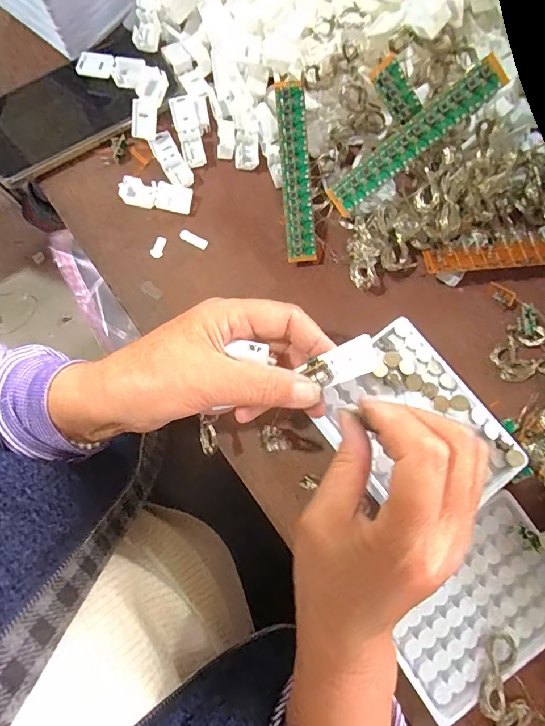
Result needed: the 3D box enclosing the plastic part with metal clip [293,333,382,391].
[{"bbox_3d":[0.038,0.001,0.238,0.045,0.009,0.019,-25,78,29],"label":"plastic part with metal clip"}]

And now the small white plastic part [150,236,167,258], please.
[{"bbox_3d":[-0.091,-0.093,0.335,0.009,0.004,0.018,24,80,5],"label":"small white plastic part"}]

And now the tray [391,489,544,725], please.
[{"bbox_3d":[0.142,0.168,0.279,0.132,0.011,0.086,-39,81,-7],"label":"tray"}]

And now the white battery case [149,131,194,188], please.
[{"bbox_3d":[-0.084,-0.169,0.344,0.020,0.007,0.054,-31,80,-6],"label":"white battery case"}]

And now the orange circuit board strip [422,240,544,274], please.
[{"bbox_3d":[0.177,-0.081,0.313,0.121,0.007,0.020,-5,72,2],"label":"orange circuit board strip"}]

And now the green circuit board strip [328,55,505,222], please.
[{"bbox_3d":[0.095,-0.150,0.281,0.128,0.005,0.020,-37,108,15],"label":"green circuit board strip"}]

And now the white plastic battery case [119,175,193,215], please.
[{"bbox_3d":[-0.093,-0.137,0.338,0.055,0.011,0.022,10,79,2],"label":"white plastic battery case"}]

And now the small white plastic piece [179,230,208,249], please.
[{"bbox_3d":[-0.064,-0.101,0.336,0.024,0.004,0.008,28,80,5],"label":"small white plastic piece"}]

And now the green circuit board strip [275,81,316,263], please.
[{"bbox_3d":[0.018,-0.142,0.316,0.021,0.007,0.126,-5,99,-1],"label":"green circuit board strip"}]

